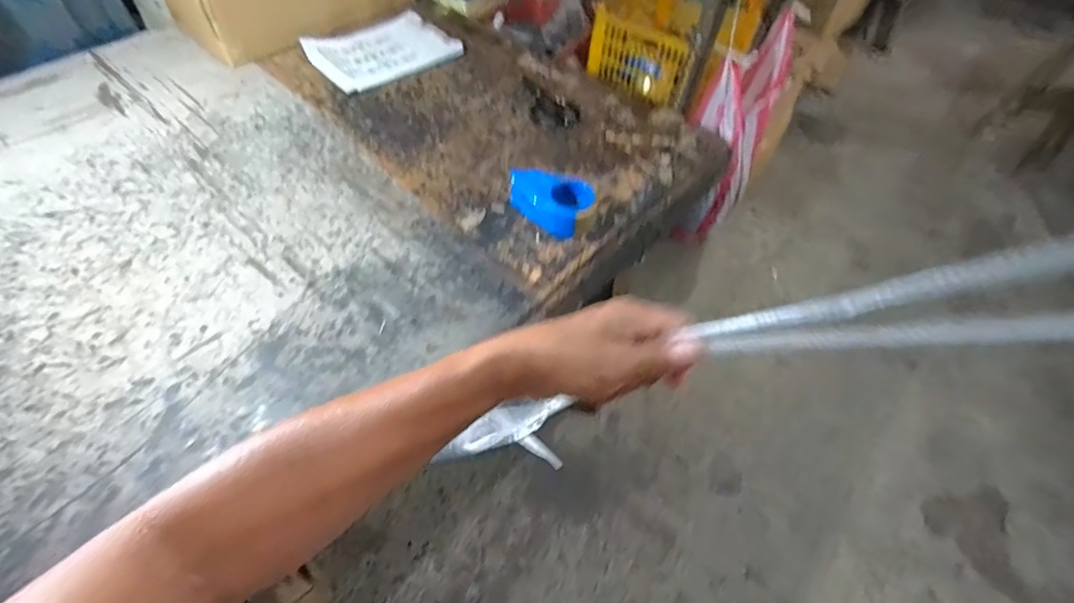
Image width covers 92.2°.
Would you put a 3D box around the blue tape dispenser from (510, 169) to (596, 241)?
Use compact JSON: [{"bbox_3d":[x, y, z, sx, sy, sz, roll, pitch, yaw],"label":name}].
[{"bbox_3d":[0.021,-0.180,0.930,0.153,0.074,0.092,37,58,22],"label":"blue tape dispenser"}]

